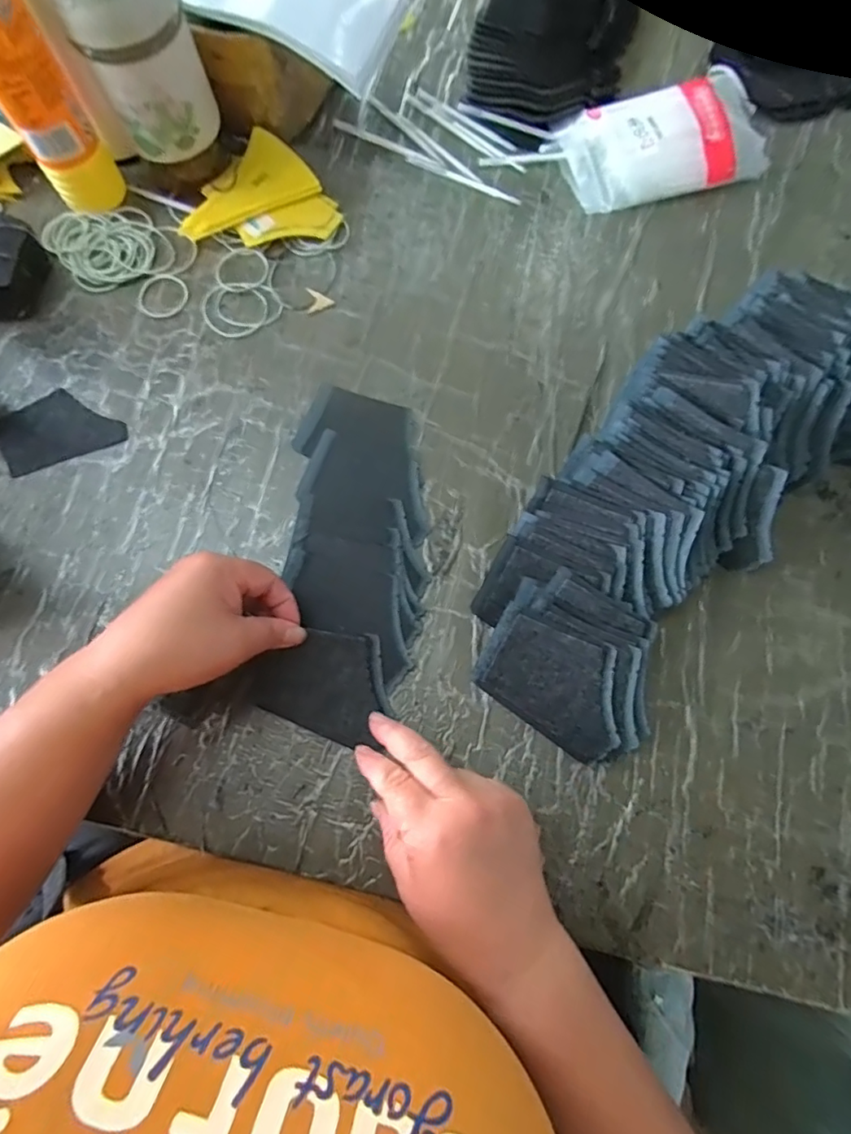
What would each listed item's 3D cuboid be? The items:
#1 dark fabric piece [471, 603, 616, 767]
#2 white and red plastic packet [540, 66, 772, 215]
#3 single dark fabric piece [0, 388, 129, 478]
[{"bbox_3d":[0.086,0.079,0.364,0.100,0.004,0.071,25,94,8],"label":"dark fabric piece"},{"bbox_3d":[0.208,-0.376,0.479,0.176,0.022,0.096,-14,88,3],"label":"white and red plastic packet"},{"bbox_3d":[-0.292,-0.111,0.430,0.091,0.006,0.061,-25,81,-4],"label":"single dark fabric piece"}]

